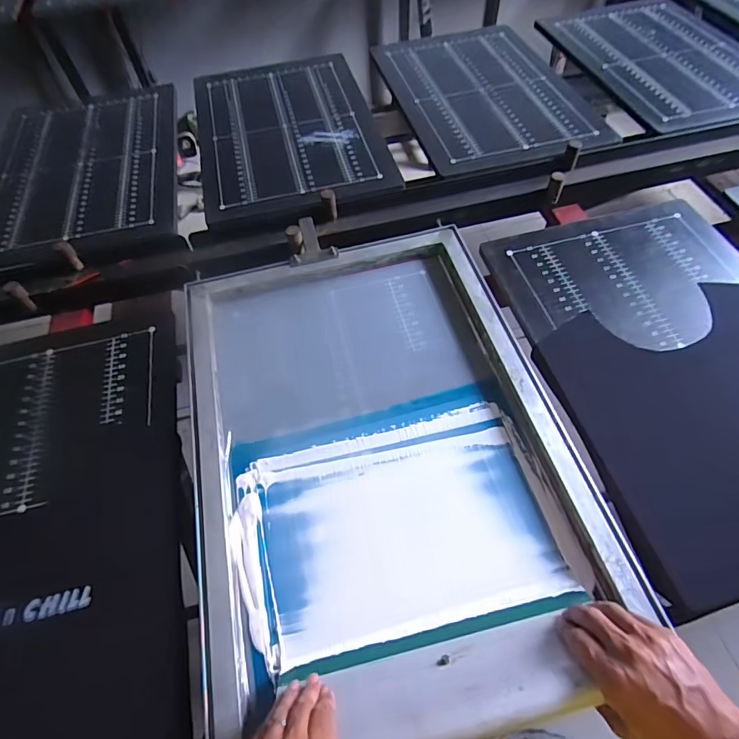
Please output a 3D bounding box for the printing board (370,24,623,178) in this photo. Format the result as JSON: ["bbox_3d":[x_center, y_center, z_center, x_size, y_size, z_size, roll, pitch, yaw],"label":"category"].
[{"bbox_3d":[0.269,-0.659,1.051,0.394,0.028,0.611,-15,59,-5],"label":"printing board"}]

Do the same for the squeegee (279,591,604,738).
[{"bbox_3d":[0.084,0.283,0.413,0.275,0.127,0.028,-13,96,-4],"label":"squeegee"}]

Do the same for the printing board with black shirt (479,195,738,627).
[{"bbox_3d":[0.450,-0.022,0.648,0.396,0.018,0.580,-14,59,-4],"label":"printing board with black shirt"}]

